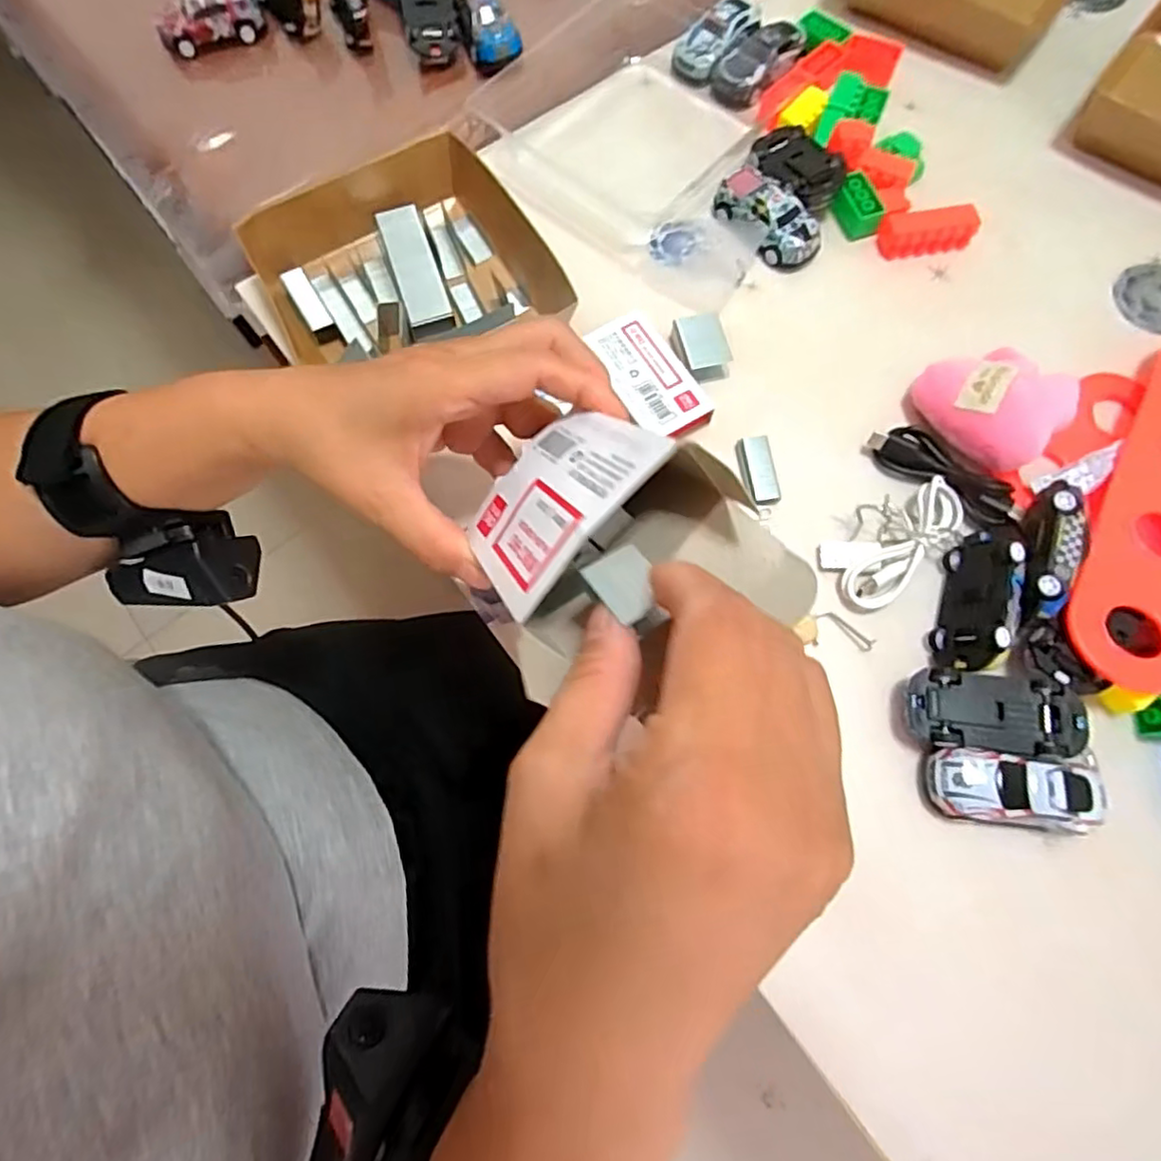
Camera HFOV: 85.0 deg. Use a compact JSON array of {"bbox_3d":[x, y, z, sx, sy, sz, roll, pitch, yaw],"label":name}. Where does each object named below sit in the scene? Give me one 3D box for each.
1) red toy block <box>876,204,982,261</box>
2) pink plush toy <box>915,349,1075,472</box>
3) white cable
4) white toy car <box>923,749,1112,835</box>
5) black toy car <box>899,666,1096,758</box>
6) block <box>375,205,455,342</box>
[{"bbox_3d":[0.190,-0.191,0.346,0.048,0.019,0.018,-9,73,-3],"label":"red toy block"},{"bbox_3d":[0.195,-0.085,0.302,0.062,0.030,0.053,40,76,11],"label":"pink plush toy"},{"bbox_3d":[0.146,-0.020,0.292,0.070,0.012,0.037,-36,76,-11],"label":"white cable"},{"bbox_3d":[0.172,0.084,0.253,0.062,0.022,0.027,6,73,1],"label":"white toy car"},{"bbox_3d":[0.168,0.056,0.262,0.063,0.024,0.030,7,73,2],"label":"black toy car"},{"bbox_3d":[-0.091,-0.172,0.345,0.024,0.008,0.071,-19,74,-6],"label":"block"}]

